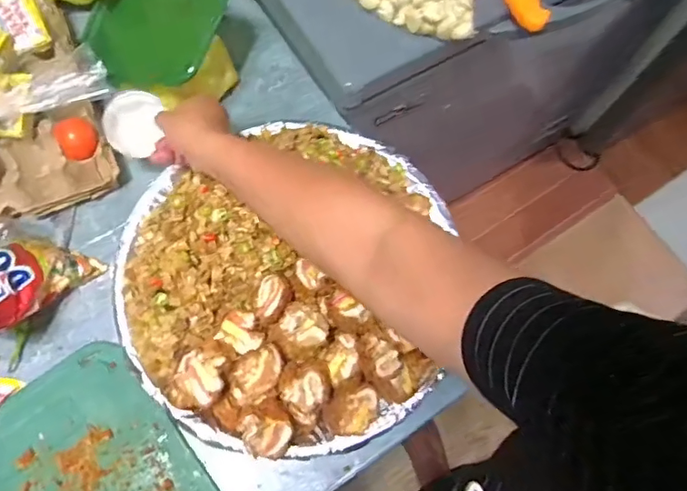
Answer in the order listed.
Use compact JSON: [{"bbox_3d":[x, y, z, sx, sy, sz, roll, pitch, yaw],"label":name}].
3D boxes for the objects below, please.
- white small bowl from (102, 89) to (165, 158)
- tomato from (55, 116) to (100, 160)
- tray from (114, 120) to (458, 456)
[{"bbox_3d":[-0.227,-0.129,0.554,0.058,0.024,0.072,-6,86,-6],"label":"white small bowl"},{"bbox_3d":[-0.289,-0.114,0.560,0.041,0.034,0.042,1,71,-2],"label":"tomato"},{"bbox_3d":[-0.064,0.019,0.530,0.331,0.071,0.351,1,71,-2],"label":"tray"}]

